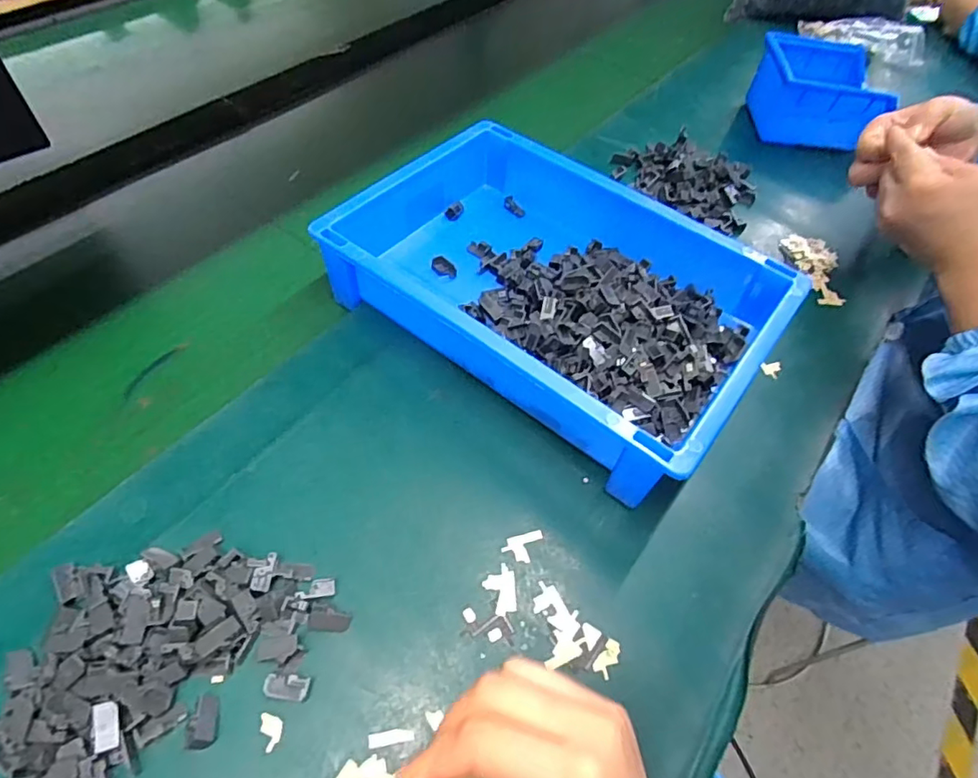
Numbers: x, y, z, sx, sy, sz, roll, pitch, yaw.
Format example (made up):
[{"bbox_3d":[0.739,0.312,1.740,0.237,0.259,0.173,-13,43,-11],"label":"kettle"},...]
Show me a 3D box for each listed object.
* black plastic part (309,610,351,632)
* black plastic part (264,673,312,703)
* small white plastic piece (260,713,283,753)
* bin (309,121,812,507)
[{"bbox_3d":[-0.087,0.127,0.304,0.022,0.004,0.011,10,53,-14],"label":"black plastic part"},{"bbox_3d":[-0.104,0.153,0.284,0.023,0.006,0.011,9,54,1],"label":"black plastic part"},{"bbox_3d":[-0.108,0.169,0.276,0.010,0.004,0.017,-23,60,-20],"label":"small white plastic piece"},{"bbox_3d":[0.050,-0.081,0.430,0.306,0.070,0.209,35,59,19],"label":"bin"}]

